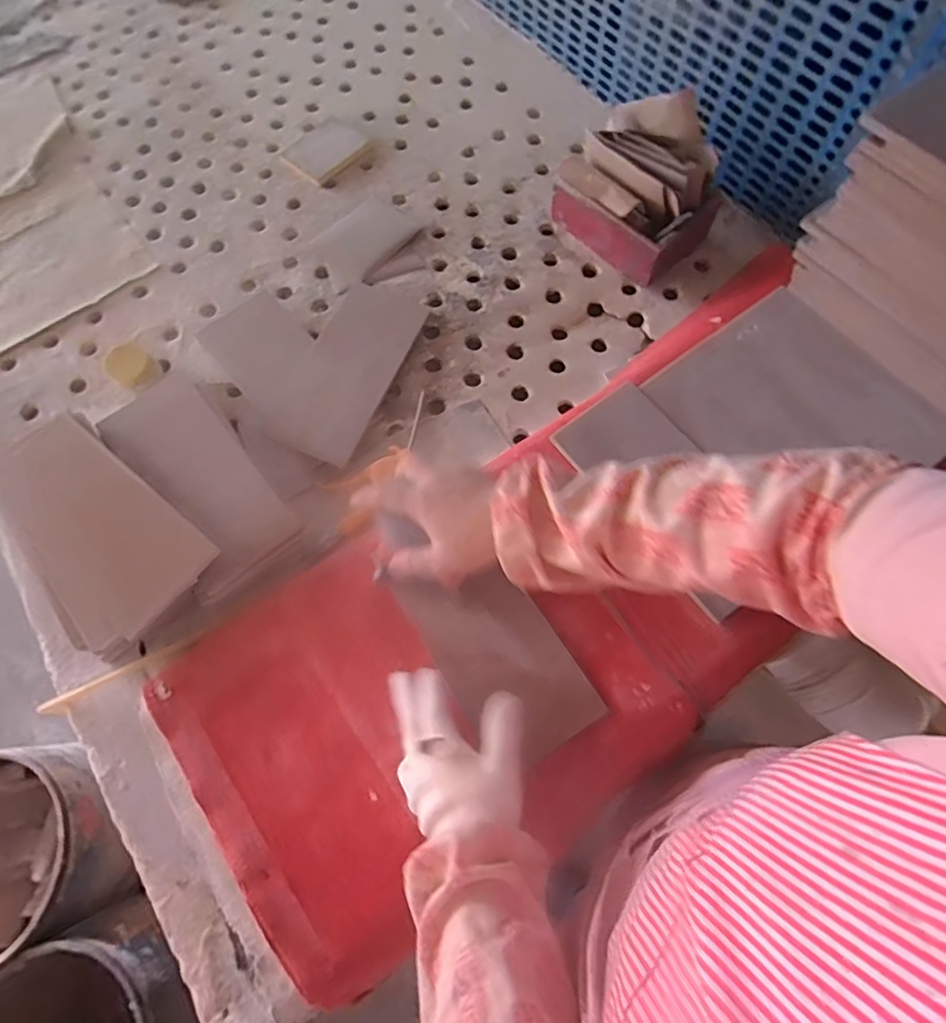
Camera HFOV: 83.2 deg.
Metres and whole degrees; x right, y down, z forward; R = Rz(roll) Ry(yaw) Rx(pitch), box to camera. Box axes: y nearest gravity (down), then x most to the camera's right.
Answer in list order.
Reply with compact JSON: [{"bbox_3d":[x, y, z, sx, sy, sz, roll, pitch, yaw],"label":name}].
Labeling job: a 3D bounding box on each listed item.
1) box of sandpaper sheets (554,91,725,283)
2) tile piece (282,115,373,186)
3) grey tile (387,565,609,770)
[{"bbox_3d":[0.225,-0.428,0.722,0.120,0.148,0.209,-42,74,-11],"label":"box of sandpaper sheets"},{"bbox_3d":[-0.242,-0.600,0.877,0.114,0.008,0.129,41,77,15],"label":"tile piece"},{"bbox_3d":[0.026,0.145,0.548,0.120,0.009,0.211,-33,77,-3],"label":"grey tile"}]

